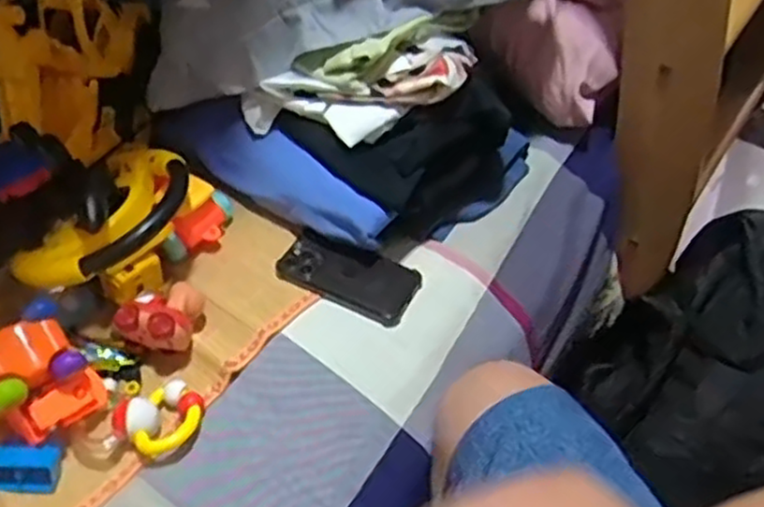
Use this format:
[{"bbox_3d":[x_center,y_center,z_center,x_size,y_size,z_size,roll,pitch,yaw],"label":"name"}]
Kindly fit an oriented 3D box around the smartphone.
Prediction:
[{"bbox_3d":[-0.038,0.024,0.778,0.147,0.017,0.065,20,52,15],"label":"smartphone"}]

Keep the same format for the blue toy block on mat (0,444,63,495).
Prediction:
[{"bbox_3d":[-0.310,0.184,0.636,0.056,0.029,0.040,1,49,0],"label":"blue toy block on mat"}]

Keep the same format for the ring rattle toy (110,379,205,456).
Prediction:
[{"bbox_3d":[-0.199,0.146,0.663,0.075,0.037,0.059,-37,59,-28],"label":"ring rattle toy"}]

